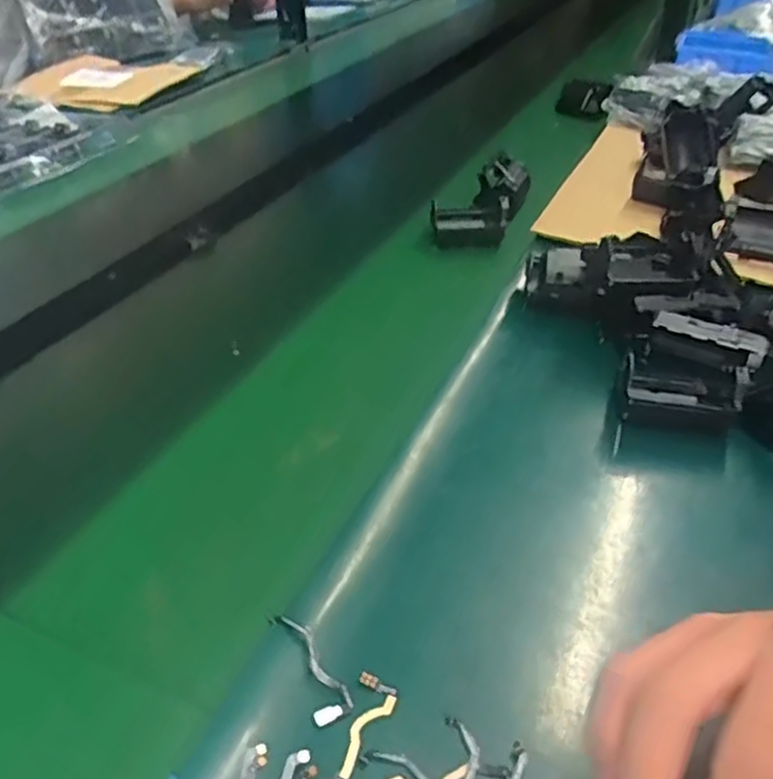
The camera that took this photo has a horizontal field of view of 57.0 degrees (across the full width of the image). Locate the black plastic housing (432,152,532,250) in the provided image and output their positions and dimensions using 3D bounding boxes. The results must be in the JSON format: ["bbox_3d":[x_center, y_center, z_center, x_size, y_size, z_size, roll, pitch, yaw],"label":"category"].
[{"bbox_3d":[0.092,-0.187,0.682,0.068,0.044,0.123,12,38,16],"label":"black plastic housing"}]

